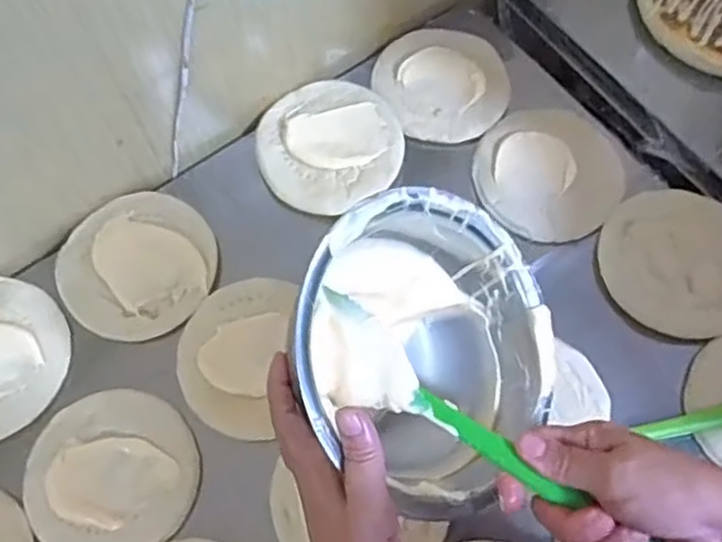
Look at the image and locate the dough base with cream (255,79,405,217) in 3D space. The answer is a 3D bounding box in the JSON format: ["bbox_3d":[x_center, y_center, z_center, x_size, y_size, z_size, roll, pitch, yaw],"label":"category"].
[{"bbox_3d":[-0.034,-0.135,0.736,0.143,0.017,0.148,0,69,1],"label":"dough base with cream"}]

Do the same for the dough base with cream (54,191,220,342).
[{"bbox_3d":[-0.218,-0.009,0.689,0.146,0.017,0.144,0,69,1],"label":"dough base with cream"}]

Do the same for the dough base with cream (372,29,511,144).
[{"bbox_3d":[0.089,-0.206,0.761,0.130,0.020,0.139,0,69,1],"label":"dough base with cream"}]

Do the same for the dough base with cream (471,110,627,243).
[{"bbox_3d":[0.187,-0.100,0.714,0.146,0.026,0.131,41,75,15],"label":"dough base with cream"}]

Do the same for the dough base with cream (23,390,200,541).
[{"bbox_3d":[-0.218,0.175,0.609,0.141,0.027,0.141,-1,69,1],"label":"dough base with cream"}]

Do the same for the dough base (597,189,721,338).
[{"bbox_3d":[0.305,-0.009,0.669,0.139,0.012,0.143,-2,77,10],"label":"dough base"}]

